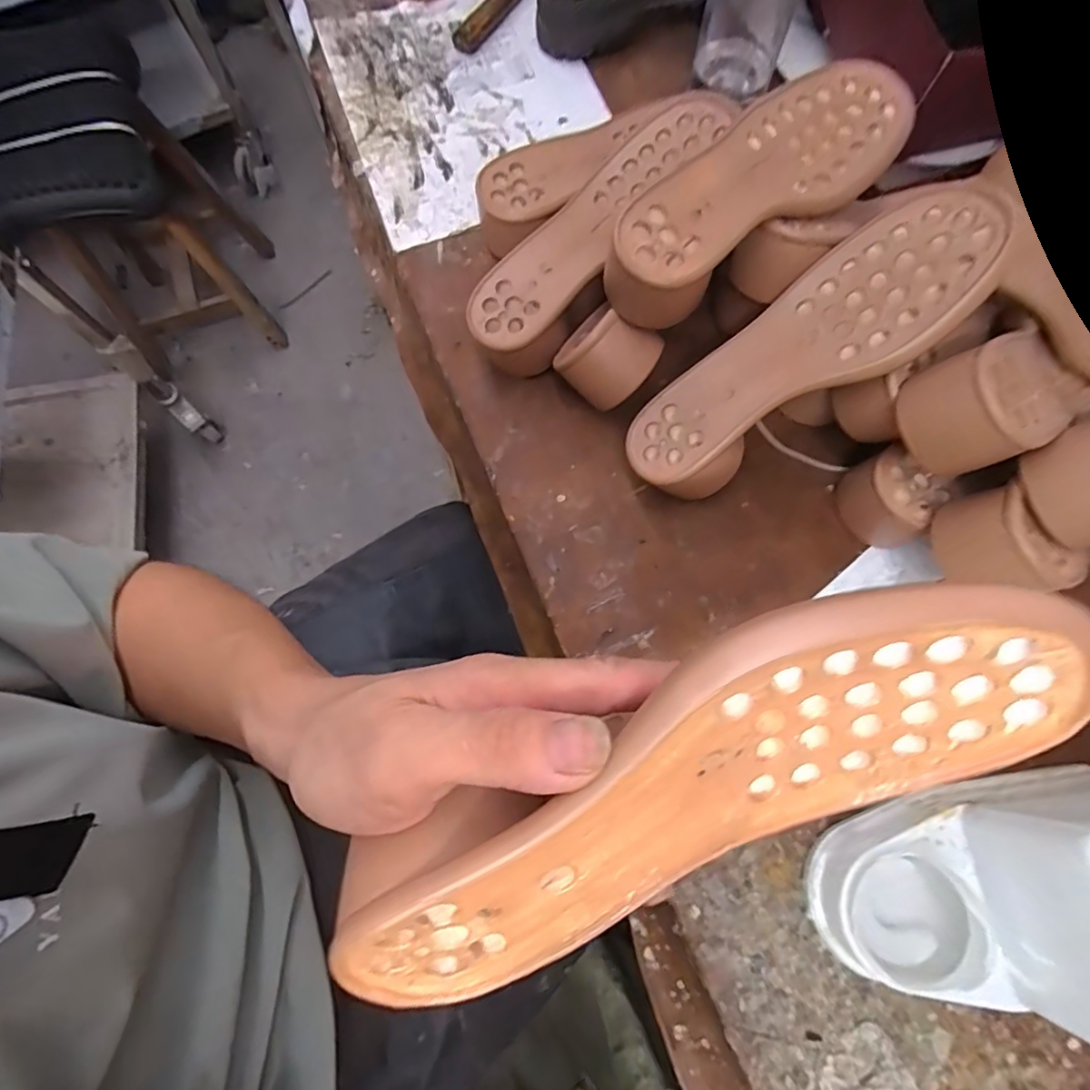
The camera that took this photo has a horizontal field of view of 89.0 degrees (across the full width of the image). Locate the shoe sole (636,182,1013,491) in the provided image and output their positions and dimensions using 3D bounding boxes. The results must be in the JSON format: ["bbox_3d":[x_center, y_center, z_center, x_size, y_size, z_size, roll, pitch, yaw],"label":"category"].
[{"bbox_3d":[0.161,-0.120,0.357,0.237,0.047,0.083,-37,75,16],"label":"shoe sole"}]

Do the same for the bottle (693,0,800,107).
[{"bbox_3d":[0.173,-0.458,0.455,0.072,0.136,0.063,15,74,5],"label":"bottle"}]

